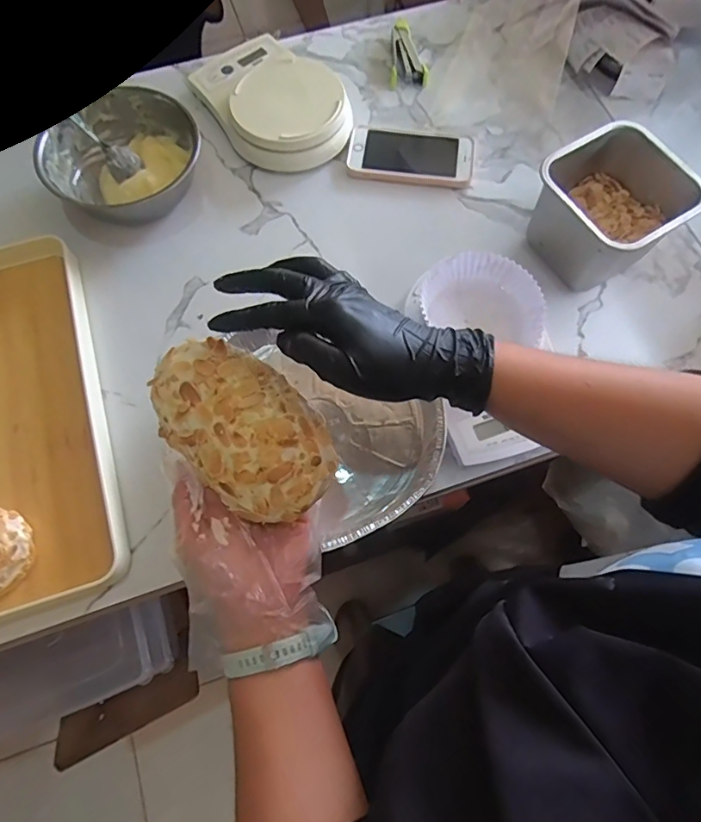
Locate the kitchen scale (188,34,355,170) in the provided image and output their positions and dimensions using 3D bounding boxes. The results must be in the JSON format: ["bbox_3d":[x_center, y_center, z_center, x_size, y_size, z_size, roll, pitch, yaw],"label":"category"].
[{"bbox_3d":[-0.088,-0.361,0.572,0.143,0.041,0.199,-34,74,-11],"label":"kitchen scale"}]

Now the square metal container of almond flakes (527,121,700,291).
[{"bbox_3d":[0.237,-0.193,0.487,0.116,0.093,0.131,-34,74,-11],"label":"square metal container of almond flakes"}]

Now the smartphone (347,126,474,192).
[{"bbox_3d":[0.067,-0.285,0.561,0.136,0.009,0.074,8,71,3],"label":"smartphone"}]

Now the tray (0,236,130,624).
[{"bbox_3d":[-0.344,0.009,0.451,0.232,0.024,0.354,-17,72,-6],"label":"tray"}]

